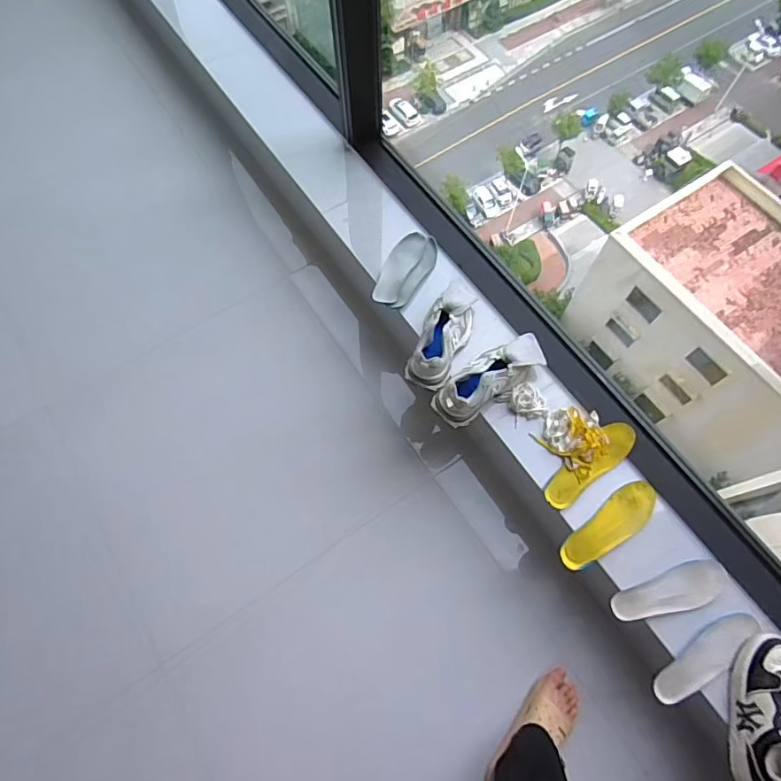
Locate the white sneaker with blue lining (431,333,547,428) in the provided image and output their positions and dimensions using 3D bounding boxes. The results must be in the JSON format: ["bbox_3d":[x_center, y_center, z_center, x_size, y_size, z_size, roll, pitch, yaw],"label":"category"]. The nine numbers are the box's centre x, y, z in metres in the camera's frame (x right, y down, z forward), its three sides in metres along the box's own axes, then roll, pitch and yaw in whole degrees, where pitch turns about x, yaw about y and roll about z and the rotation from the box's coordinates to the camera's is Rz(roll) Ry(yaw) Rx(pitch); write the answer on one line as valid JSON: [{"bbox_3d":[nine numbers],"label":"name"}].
[{"bbox_3d":[0.250,-0.037,1.210,0.314,0.095,0.113,-38,73,-14],"label":"white sneaker with blue lining"}]

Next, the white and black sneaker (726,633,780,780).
[{"bbox_3d":[0.713,0.600,0.912,0.098,0.139,0.272,15,68,6],"label":"white and black sneaker"}]

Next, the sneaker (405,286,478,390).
[{"bbox_3d":[0.137,-0.144,1.259,0.131,0.092,0.305,17,68,7],"label":"sneaker"}]

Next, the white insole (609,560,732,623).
[{"bbox_3d":[0.597,0.432,1.058,0.255,0.013,0.084,-18,69,-8],"label":"white insole"}]

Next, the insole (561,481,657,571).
[{"bbox_3d":[0.495,0.303,1.113,0.264,0.016,0.090,-39,73,-15],"label":"insole"}]

